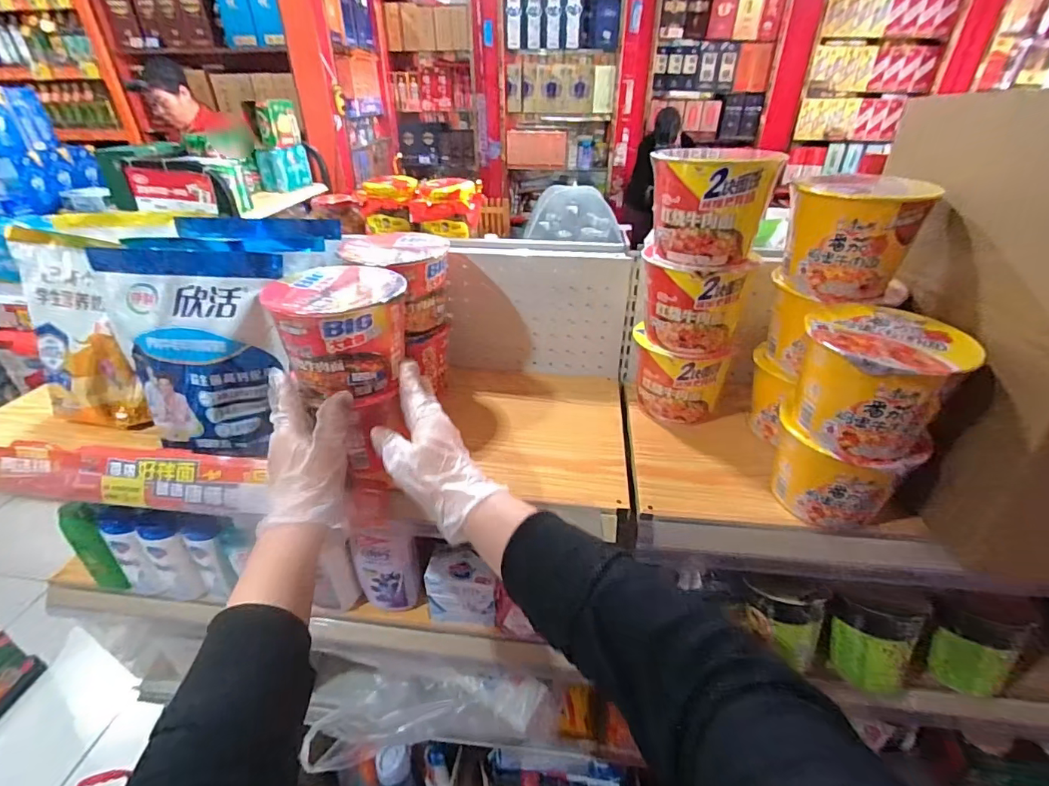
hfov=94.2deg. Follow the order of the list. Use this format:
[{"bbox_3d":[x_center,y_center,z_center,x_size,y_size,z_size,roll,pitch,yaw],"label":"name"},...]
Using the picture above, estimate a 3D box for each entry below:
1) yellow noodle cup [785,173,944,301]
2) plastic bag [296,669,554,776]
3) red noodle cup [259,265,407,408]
[{"bbox_3d":[0.352,-0.173,0.525,0.121,0.110,0.126,23,40,31],"label":"yellow noodle cup"},{"bbox_3d":[-0.134,0.505,0.779,0.377,0.130,0.105,-3,33,-5],"label":"plastic bag"},{"bbox_3d":[-0.202,-0.068,0.547,0.125,0.110,0.132,0,33,0],"label":"red noodle cup"}]

